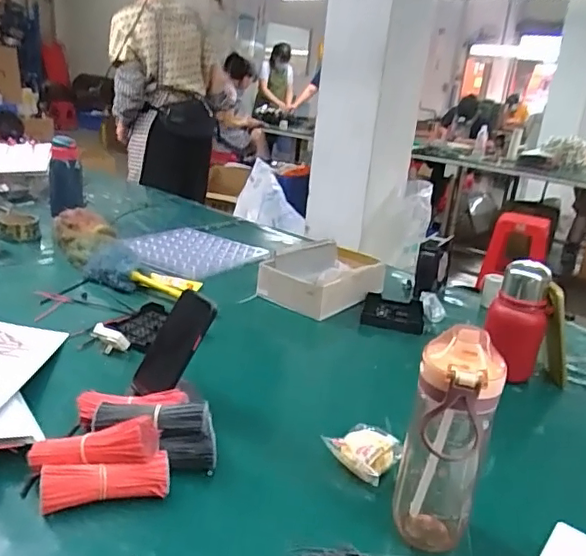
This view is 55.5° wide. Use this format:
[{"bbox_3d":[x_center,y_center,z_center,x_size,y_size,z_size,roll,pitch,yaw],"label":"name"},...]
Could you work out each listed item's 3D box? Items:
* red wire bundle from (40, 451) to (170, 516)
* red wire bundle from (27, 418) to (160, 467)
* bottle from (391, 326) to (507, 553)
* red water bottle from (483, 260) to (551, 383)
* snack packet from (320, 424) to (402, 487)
[{"bbox_3d":[-0.185,0.204,0.554,0.119,0.036,0.037,-1,21,-20],"label":"red wire bundle"},{"bbox_3d":[-0.201,0.168,0.564,0.124,0.034,0.039,2,20,-12],"label":"red wire bundle"},{"bbox_3d":[0.141,0.152,0.518,0.070,0.210,0.076,12,21,15],"label":"bottle"},{"bbox_3d":[0.341,0.065,0.853,0.084,0.168,0.065,22,25,37],"label":"red water bottle"},{"bbox_3d":[0.083,0.198,0.650,0.071,0.032,0.061,23,26,40],"label":"snack packet"}]

